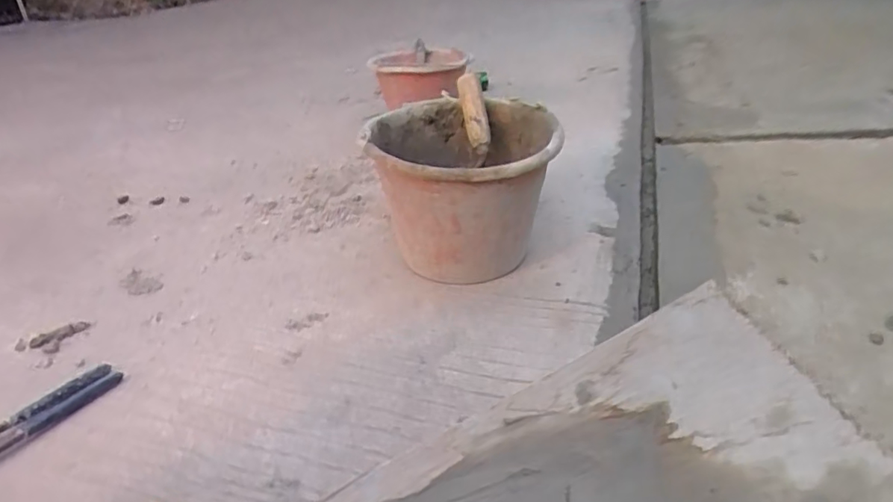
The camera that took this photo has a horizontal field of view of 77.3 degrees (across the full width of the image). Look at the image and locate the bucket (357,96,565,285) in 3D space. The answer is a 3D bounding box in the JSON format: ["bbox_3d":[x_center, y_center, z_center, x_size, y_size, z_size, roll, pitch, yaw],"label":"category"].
[{"bbox_3d":[0.028,-0.080,0.793,0.237,0.201,0.282,-4,29,5],"label":"bucket"}]

